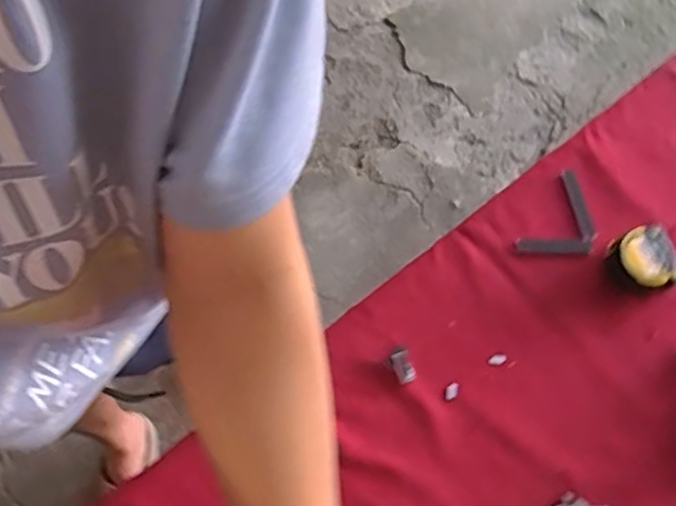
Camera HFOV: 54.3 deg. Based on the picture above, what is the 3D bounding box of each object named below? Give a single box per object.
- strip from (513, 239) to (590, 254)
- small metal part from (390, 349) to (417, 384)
[{"bbox_3d":[0.238,-0.008,0.729,0.081,0.005,0.017,1,70,0],"label":"strip"},{"bbox_3d":[0.066,0.116,0.673,0.020,0.012,0.033,-15,71,-6],"label":"small metal part"}]

